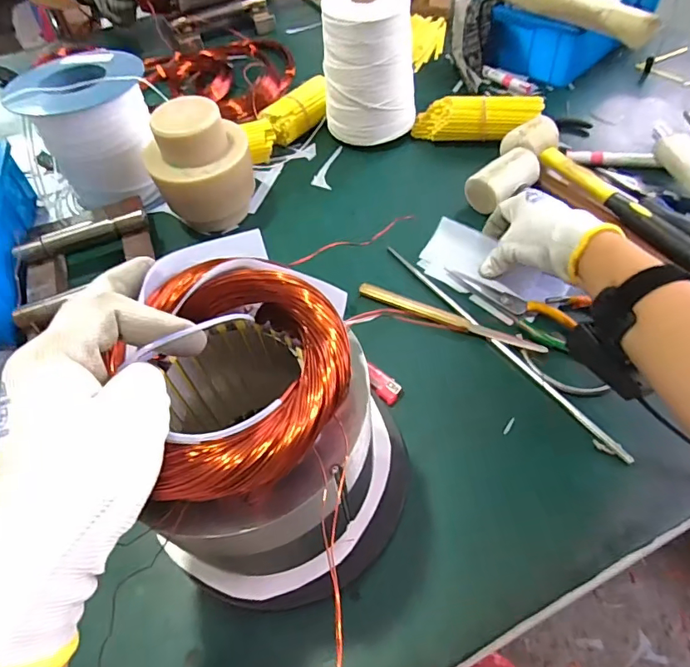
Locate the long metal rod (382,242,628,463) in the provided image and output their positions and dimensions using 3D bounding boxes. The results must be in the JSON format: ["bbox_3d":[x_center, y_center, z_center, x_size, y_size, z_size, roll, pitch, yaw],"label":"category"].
[{"bbox_3d":[0.138,0.004,0.457,0.010,0.008,0.296,-31,58,-16],"label":"long metal rod"}]

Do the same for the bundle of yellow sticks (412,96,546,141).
[{"bbox_3d":[0.161,-0.271,0.612,0.159,0.045,0.042,5,55,26],"label":"bundle of yellow sticks"}]

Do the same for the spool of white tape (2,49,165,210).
[{"bbox_3d":[-0.293,-0.242,0.580,0.134,0.119,0.135,-3,55,4],"label":"spool of white tape"}]

